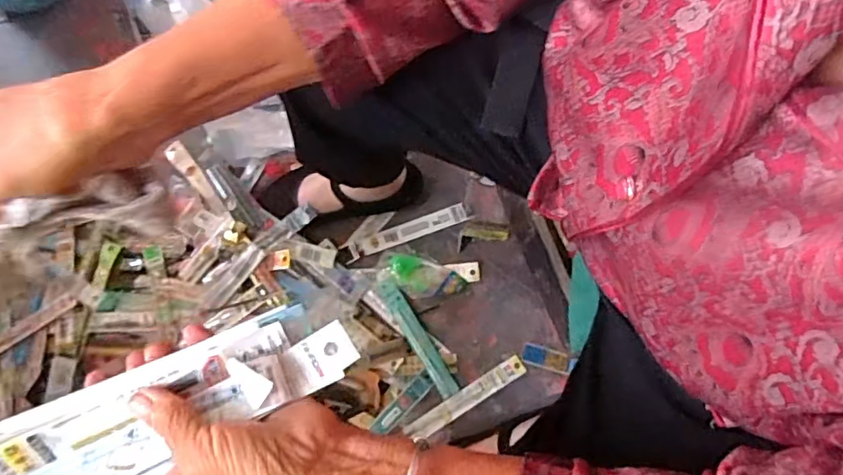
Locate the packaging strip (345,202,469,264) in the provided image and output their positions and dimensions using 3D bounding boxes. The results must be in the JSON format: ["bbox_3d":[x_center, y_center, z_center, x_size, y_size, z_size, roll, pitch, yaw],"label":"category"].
[{"bbox_3d":[-0.020,-0.008,0.778,0.173,0.009,0.026,-21,79,-2],"label":"packaging strip"}]

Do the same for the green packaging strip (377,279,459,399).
[{"bbox_3d":[-0.006,0.132,0.742,0.026,0.011,0.171,-32,79,-4],"label":"green packaging strip"}]

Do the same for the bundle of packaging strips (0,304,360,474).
[{"bbox_3d":[-0.133,0.094,0.285,0.200,0.015,0.062,-23,78,-13],"label":"bundle of packaging strips"}]

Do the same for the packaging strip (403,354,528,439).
[{"bbox_3d":[0.057,0.209,0.729,0.172,0.004,0.027,-32,79,-4],"label":"packaging strip"}]

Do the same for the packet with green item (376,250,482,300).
[{"bbox_3d":[0.007,0.052,0.755,0.133,0.016,0.057,8,79,4],"label":"packet with green item"}]

